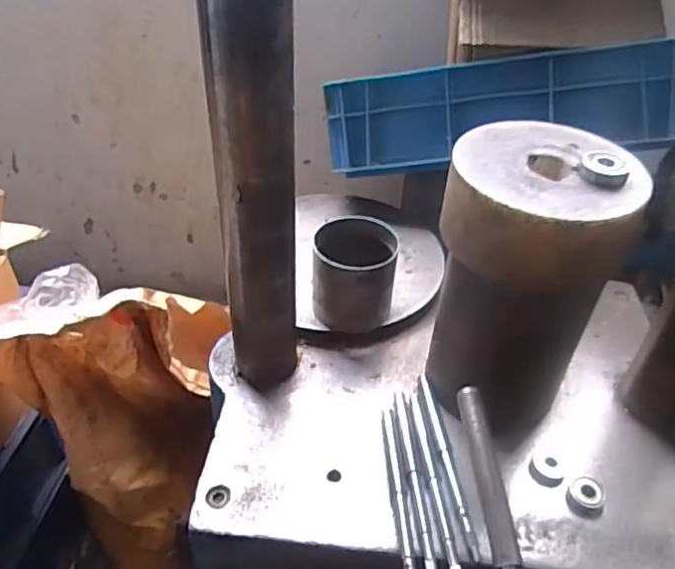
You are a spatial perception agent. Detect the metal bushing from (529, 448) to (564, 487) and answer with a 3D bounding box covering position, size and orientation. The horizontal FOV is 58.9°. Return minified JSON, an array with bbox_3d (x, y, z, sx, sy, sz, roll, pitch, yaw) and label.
[{"bbox_3d":[0.191,0.165,0.543,0.030,0.012,0.037,25,45,24],"label":"metal bushing"}]

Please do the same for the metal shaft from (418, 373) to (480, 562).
[{"bbox_3d":[0.098,0.156,0.545,0.012,0.008,0.187,-4,41,-8],"label":"metal shaft"}]

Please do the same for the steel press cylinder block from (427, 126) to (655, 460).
[{"bbox_3d":[0.158,0.002,0.537,0.136,0.259,0.138,15,42,13],"label":"steel press cylinder block"}]

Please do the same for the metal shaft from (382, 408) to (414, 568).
[{"bbox_3d":[0.053,0.184,0.511,0.011,0.006,0.187,0,41,-3],"label":"metal shaft"}]

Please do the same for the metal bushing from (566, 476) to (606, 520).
[{"bbox_3d":[0.219,0.186,0.526,0.030,0.012,0.036,18,43,17],"label":"metal bushing"}]

